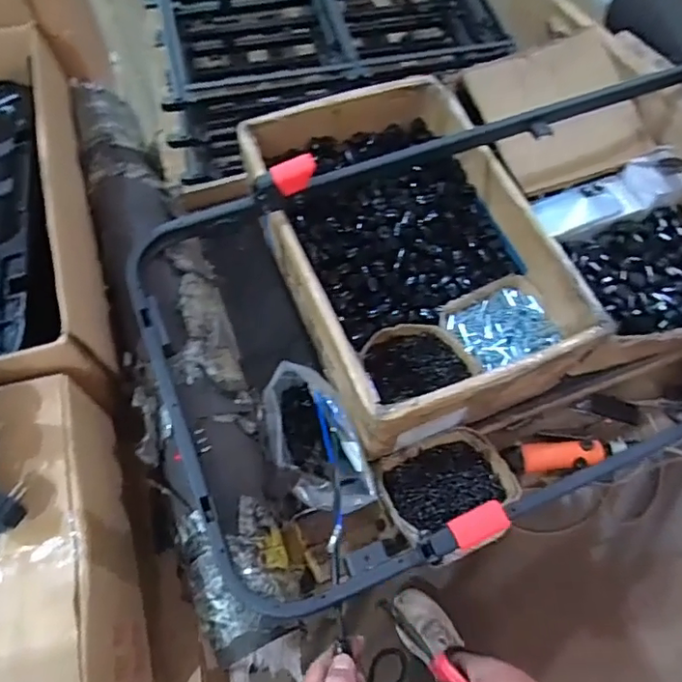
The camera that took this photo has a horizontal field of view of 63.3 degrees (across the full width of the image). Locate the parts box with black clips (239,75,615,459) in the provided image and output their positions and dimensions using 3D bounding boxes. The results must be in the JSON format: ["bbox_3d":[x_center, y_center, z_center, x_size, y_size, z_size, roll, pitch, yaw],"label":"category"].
[{"bbox_3d":[0.099,-0.145,0.850,0.364,0.147,0.542,-20,66,-10],"label":"parts box with black clips"}]

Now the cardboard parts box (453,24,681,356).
[{"bbox_3d":[0.474,-0.266,0.948,0.419,0.150,0.588,-19,65,-9],"label":"cardboard parts box"}]

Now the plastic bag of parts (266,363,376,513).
[{"bbox_3d":[-0.038,0.135,0.755,0.114,0.100,0.211,-21,66,-10],"label":"plastic bag of parts"}]

